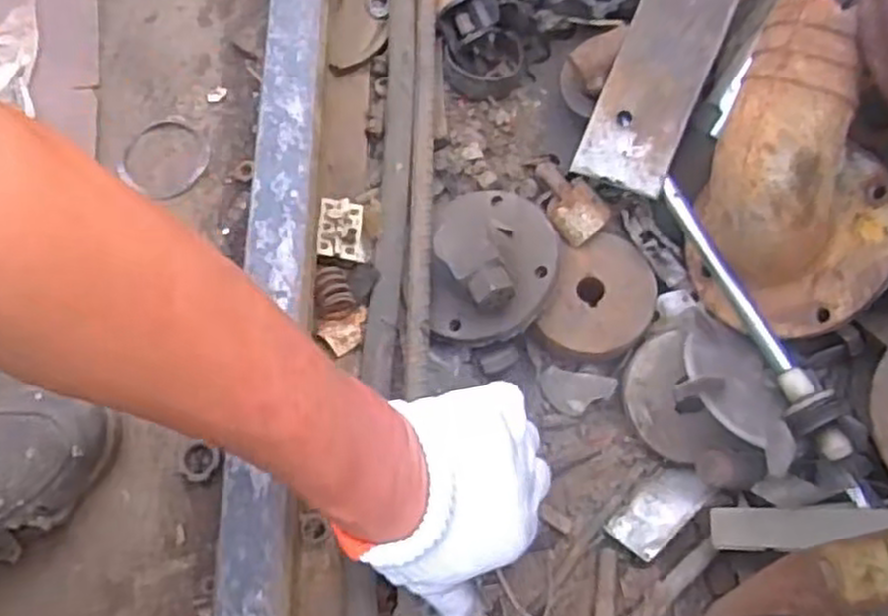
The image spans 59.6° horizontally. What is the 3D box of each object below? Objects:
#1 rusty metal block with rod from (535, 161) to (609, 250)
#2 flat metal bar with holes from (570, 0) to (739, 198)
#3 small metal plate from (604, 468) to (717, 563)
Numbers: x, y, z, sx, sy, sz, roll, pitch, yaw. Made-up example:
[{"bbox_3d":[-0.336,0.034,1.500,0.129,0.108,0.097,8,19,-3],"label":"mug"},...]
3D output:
[{"bbox_3d":[0.083,-0.078,0.533,0.036,0.031,0.074,-17,40,-5],"label":"rusty metal block with rod"},{"bbox_3d":[0.150,-0.178,0.503,0.059,0.007,0.208,23,91,20],"label":"flat metal bar with holes"},{"bbox_3d":[0.135,0.126,0.484,0.065,0.004,0.034,-39,45,-14],"label":"small metal plate"}]

